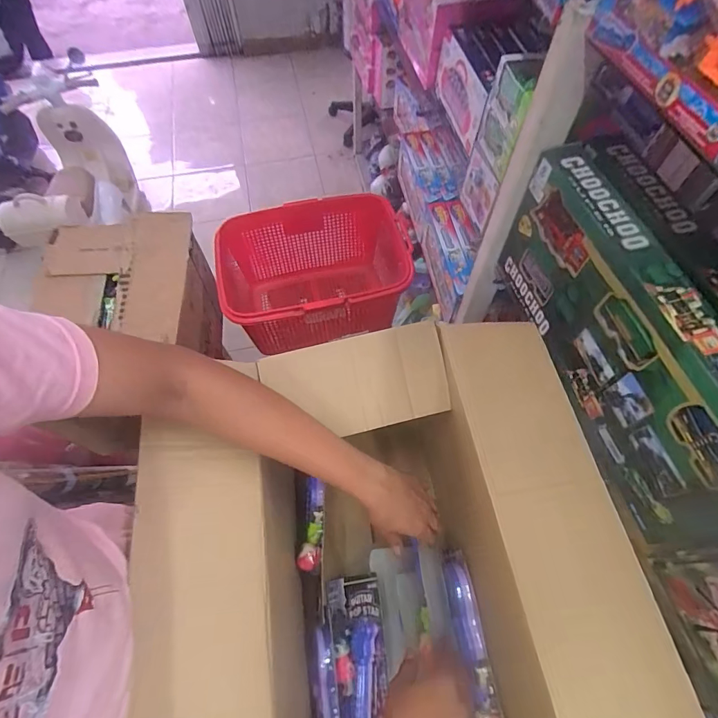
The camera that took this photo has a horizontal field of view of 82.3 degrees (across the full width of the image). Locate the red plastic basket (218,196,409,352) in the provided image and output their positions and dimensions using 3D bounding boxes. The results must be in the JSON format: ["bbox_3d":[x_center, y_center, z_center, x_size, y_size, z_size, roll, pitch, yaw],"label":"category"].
[{"bbox_3d":[-0.109,-0.165,0.943,0.388,0.246,0.278,-12,62,-5],"label":"red plastic basket"}]

